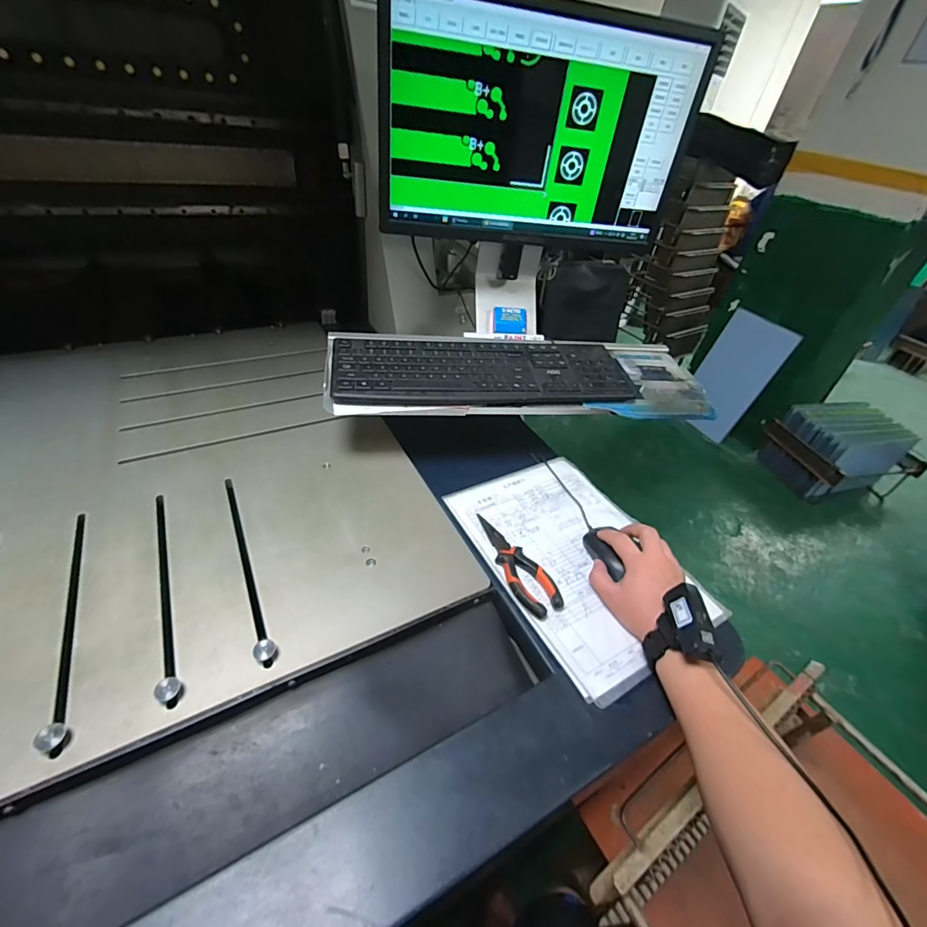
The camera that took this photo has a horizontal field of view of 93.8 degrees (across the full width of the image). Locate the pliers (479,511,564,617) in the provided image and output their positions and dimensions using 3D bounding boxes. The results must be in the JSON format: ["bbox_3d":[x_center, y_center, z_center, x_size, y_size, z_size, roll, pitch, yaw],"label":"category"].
[{"bbox_3d":[0.057,0.119,0.525,0.044,0.016,0.150,-19,48,-27],"label":"pliers"}]

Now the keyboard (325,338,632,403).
[{"bbox_3d":[0.038,-0.140,0.651,0.444,0.029,0.136,-1,43,-12],"label":"keyboard"}]

